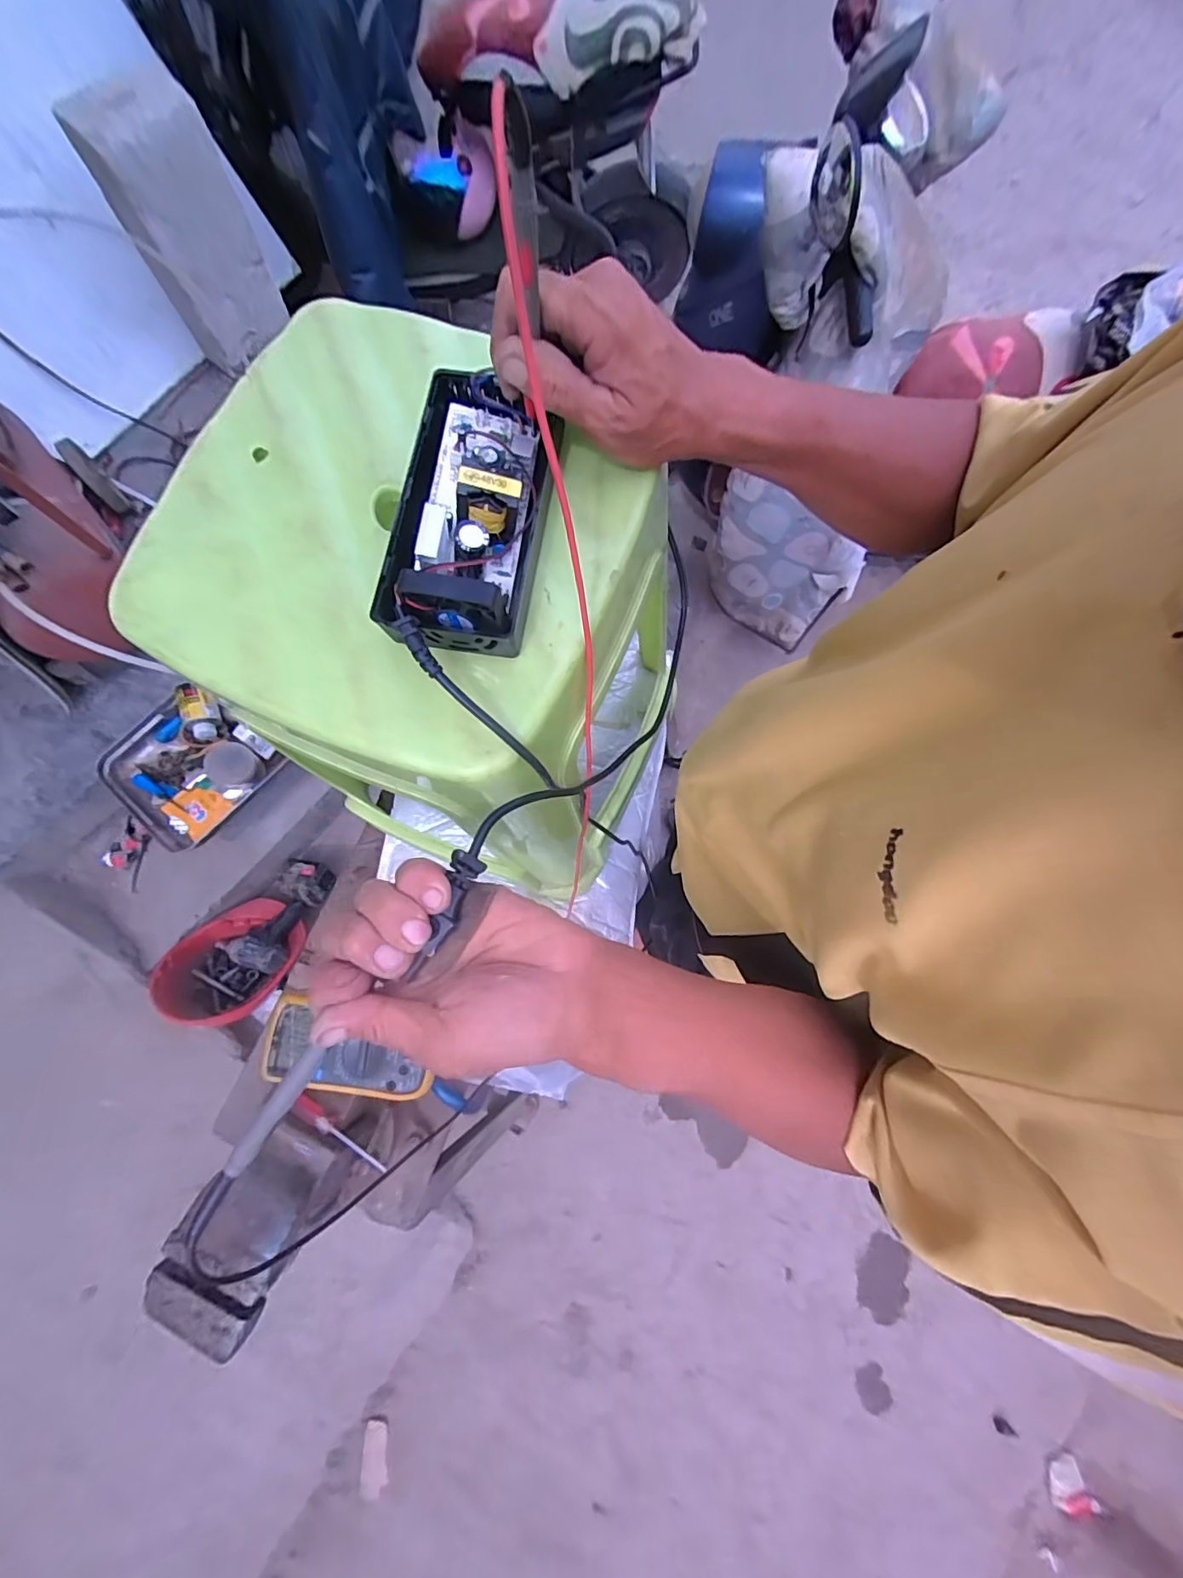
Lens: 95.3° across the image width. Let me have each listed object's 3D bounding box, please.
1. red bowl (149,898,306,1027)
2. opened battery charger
[{"bbox_3d":[-0.714,0.338,1.080,0.198,0.116,0.246,43,78,9],"label":"red bowl"},{"bbox_3d":[-0.067,-0.155,0.300,0.086,0.053,0.168,4,74,0],"label":"opened battery charger"}]

